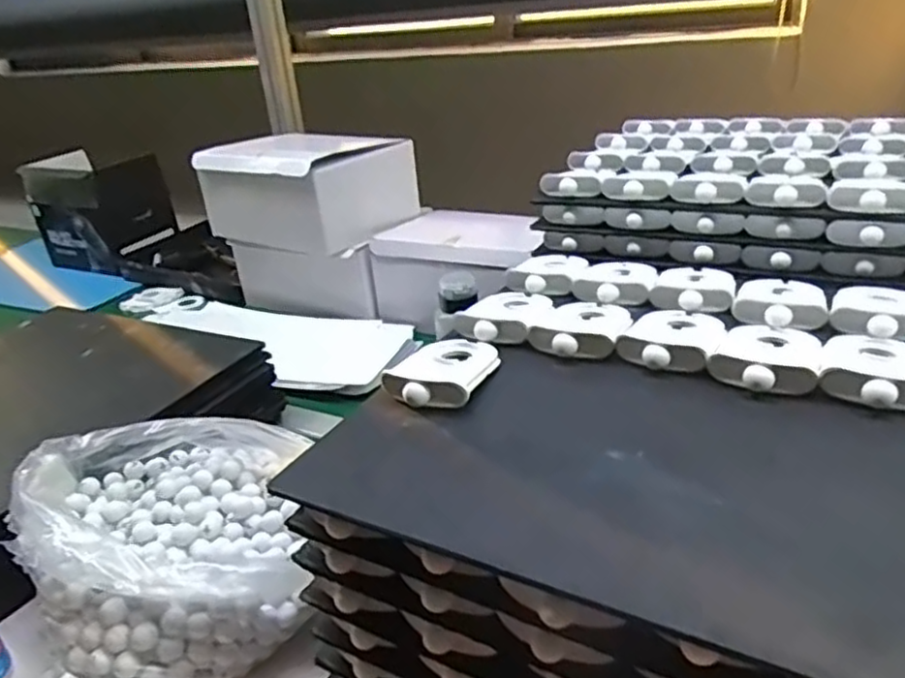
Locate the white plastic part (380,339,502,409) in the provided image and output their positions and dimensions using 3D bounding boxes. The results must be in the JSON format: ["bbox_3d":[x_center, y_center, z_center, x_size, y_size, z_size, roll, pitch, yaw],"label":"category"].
[{"bbox_3d":[-0.002,0.017,0.445,0.052,0.017,0.086,9,30,28],"label":"white plastic part"}]

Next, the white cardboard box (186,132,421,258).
[{"bbox_3d":[-0.213,-0.221,1.039,0.278,0.135,0.240,13,31,33],"label":"white cardboard box"}]

